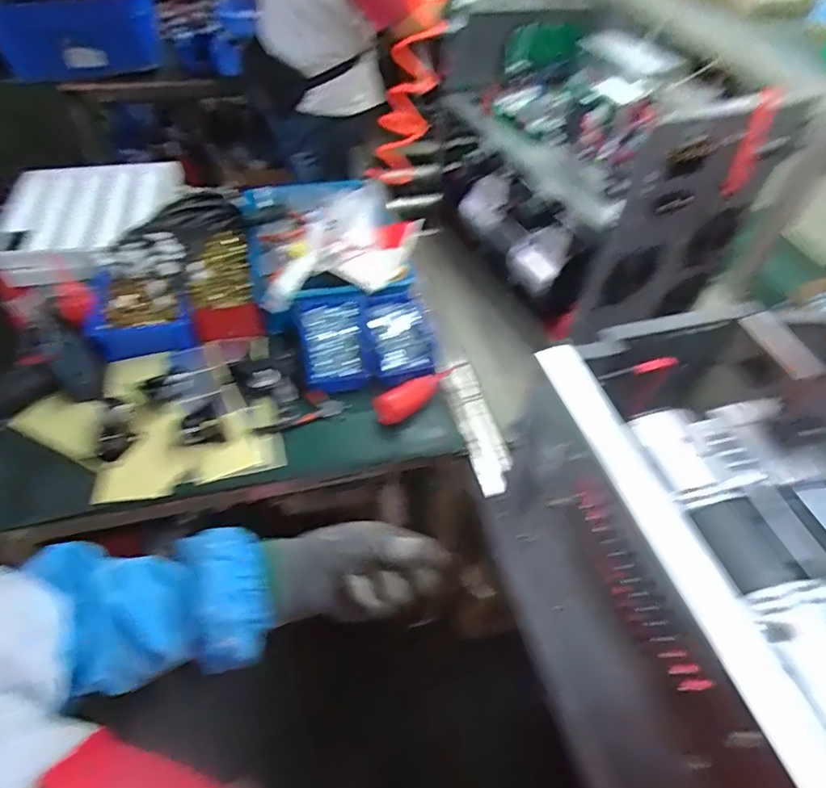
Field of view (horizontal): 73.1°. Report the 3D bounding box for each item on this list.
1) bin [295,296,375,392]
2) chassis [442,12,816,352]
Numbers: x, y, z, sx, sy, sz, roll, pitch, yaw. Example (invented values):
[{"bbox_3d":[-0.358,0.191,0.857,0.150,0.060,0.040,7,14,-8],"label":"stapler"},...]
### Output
[{"bbox_3d":[-0.133,-0.085,0.942,0.111,0.052,0.168,-7,50,-9],"label":"bin"},{"bbox_3d":[0.314,-0.415,1.000,0.298,0.345,0.506,-20,53,-19],"label":"chassis"}]

